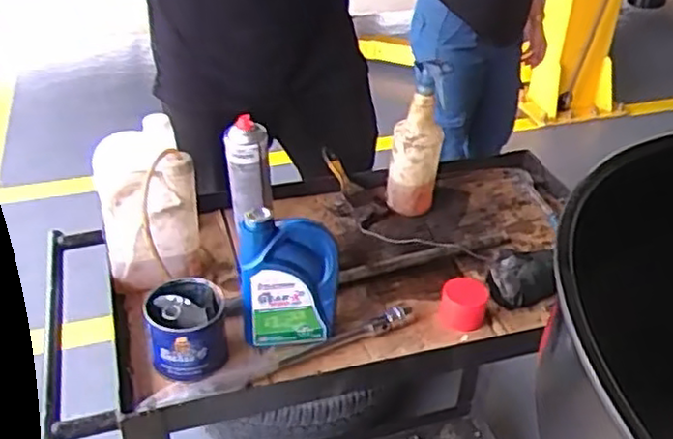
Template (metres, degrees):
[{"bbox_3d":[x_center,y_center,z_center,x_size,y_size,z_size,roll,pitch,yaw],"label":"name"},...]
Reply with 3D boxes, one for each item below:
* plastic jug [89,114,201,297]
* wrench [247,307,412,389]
[{"bbox_3d":[-0.274,-0.018,1.003,0.130,0.183,0.185,-12,38,-18],"label":"plastic jug"},{"bbox_3d":[-0.003,0.168,0.945,0.273,0.022,0.026,-22,41,-29],"label":"wrench"}]

